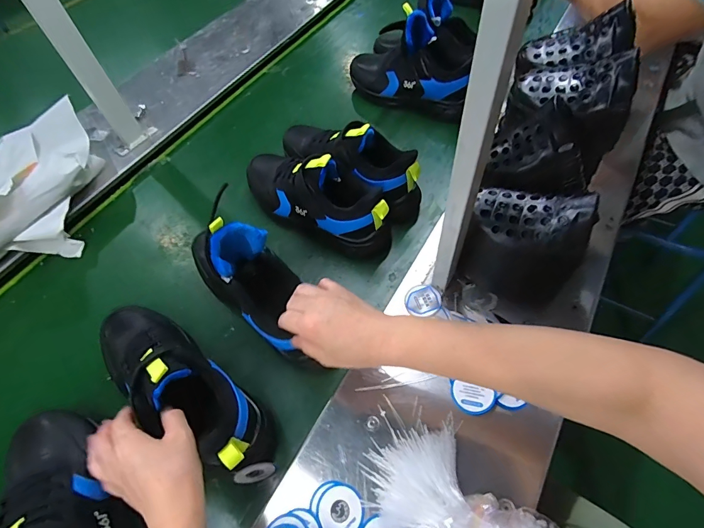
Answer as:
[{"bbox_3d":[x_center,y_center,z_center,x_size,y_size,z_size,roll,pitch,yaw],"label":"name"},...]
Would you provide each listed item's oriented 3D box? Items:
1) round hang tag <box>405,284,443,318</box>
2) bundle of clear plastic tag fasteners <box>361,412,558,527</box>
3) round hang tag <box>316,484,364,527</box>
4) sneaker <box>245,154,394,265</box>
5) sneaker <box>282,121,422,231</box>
[{"bbox_3d":[0.099,0.051,0.511,0.049,0.006,0.049,-8,55,12],"label":"round hang tag"},{"bbox_3d":[0.102,0.244,0.366,0.114,0.056,0.169,-39,66,-20],"label":"bundle of clear plastic tag fasteners"},{"bbox_3d":[-0.013,0.259,0.387,0.046,0.007,0.047,0,59,1],"label":"round hang tag"},{"bbox_3d":[-0.060,-0.111,0.598,0.283,0.153,0.092,27,63,16],"label":"sneaker"},{"bbox_3d":[-0.009,-0.182,0.613,0.290,0.127,0.091,32,65,18],"label":"sneaker"}]

